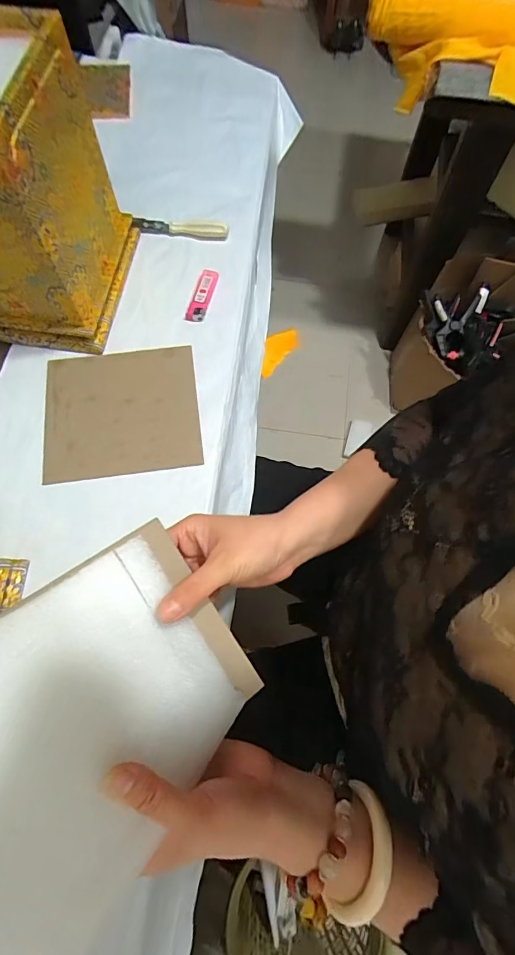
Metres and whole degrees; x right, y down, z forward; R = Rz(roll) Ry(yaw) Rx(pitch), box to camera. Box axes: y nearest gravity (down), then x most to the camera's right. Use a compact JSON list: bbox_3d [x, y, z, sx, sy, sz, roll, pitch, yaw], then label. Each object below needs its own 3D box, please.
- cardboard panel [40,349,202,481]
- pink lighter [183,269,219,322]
[{"bbox_3d":[-0.152,-0.076,0.472,0.167,0.007,0.152,-8,71,-2],"label":"cardboard panel"},{"bbox_3d":[-0.068,-0.228,0.527,0.024,0.012,0.078,16,68,4],"label":"pink lighter"}]

